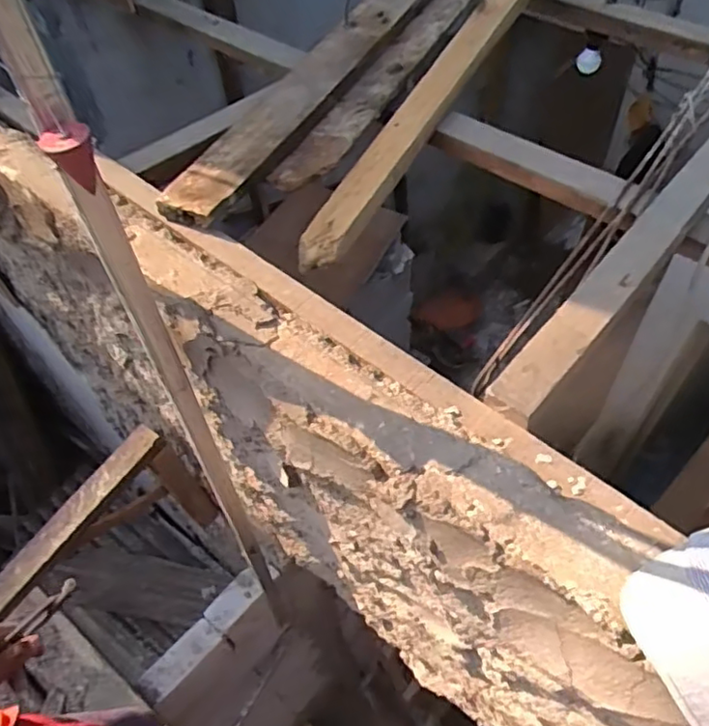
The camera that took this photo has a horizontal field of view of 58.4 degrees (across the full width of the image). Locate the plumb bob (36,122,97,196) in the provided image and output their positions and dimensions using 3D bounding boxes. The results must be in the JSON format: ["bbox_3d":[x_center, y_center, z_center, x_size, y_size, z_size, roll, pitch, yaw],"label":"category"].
[{"bbox_3d":[-0.237,-0.171,0.541,0.039,0.058,0.034,-26,57,-14],"label":"plumb bob"}]

